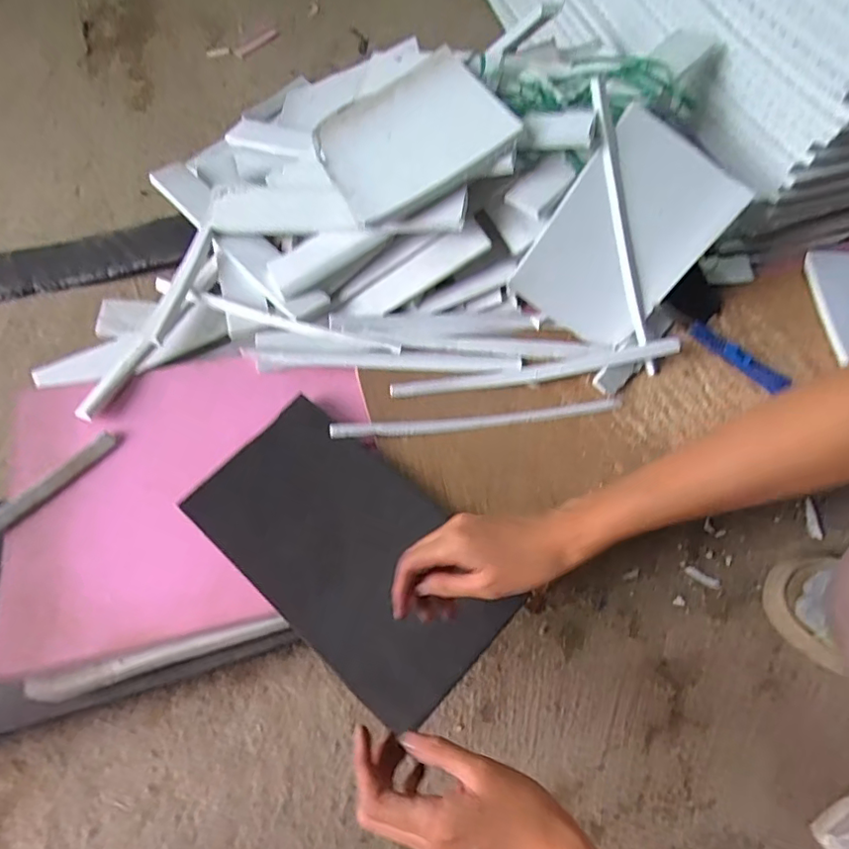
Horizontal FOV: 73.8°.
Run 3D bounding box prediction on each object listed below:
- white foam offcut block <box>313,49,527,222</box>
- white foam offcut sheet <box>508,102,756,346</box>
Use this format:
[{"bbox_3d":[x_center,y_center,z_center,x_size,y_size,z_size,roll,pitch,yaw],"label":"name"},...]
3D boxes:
[{"bbox_3d":[-0.019,-0.316,0.614,0.183,0.028,0.211,-27,56,6],"label":"white foam offcut block"},{"bbox_3d":[0.207,-0.190,0.578,0.147,0.014,0.210,35,100,-6],"label":"white foam offcut sheet"}]

